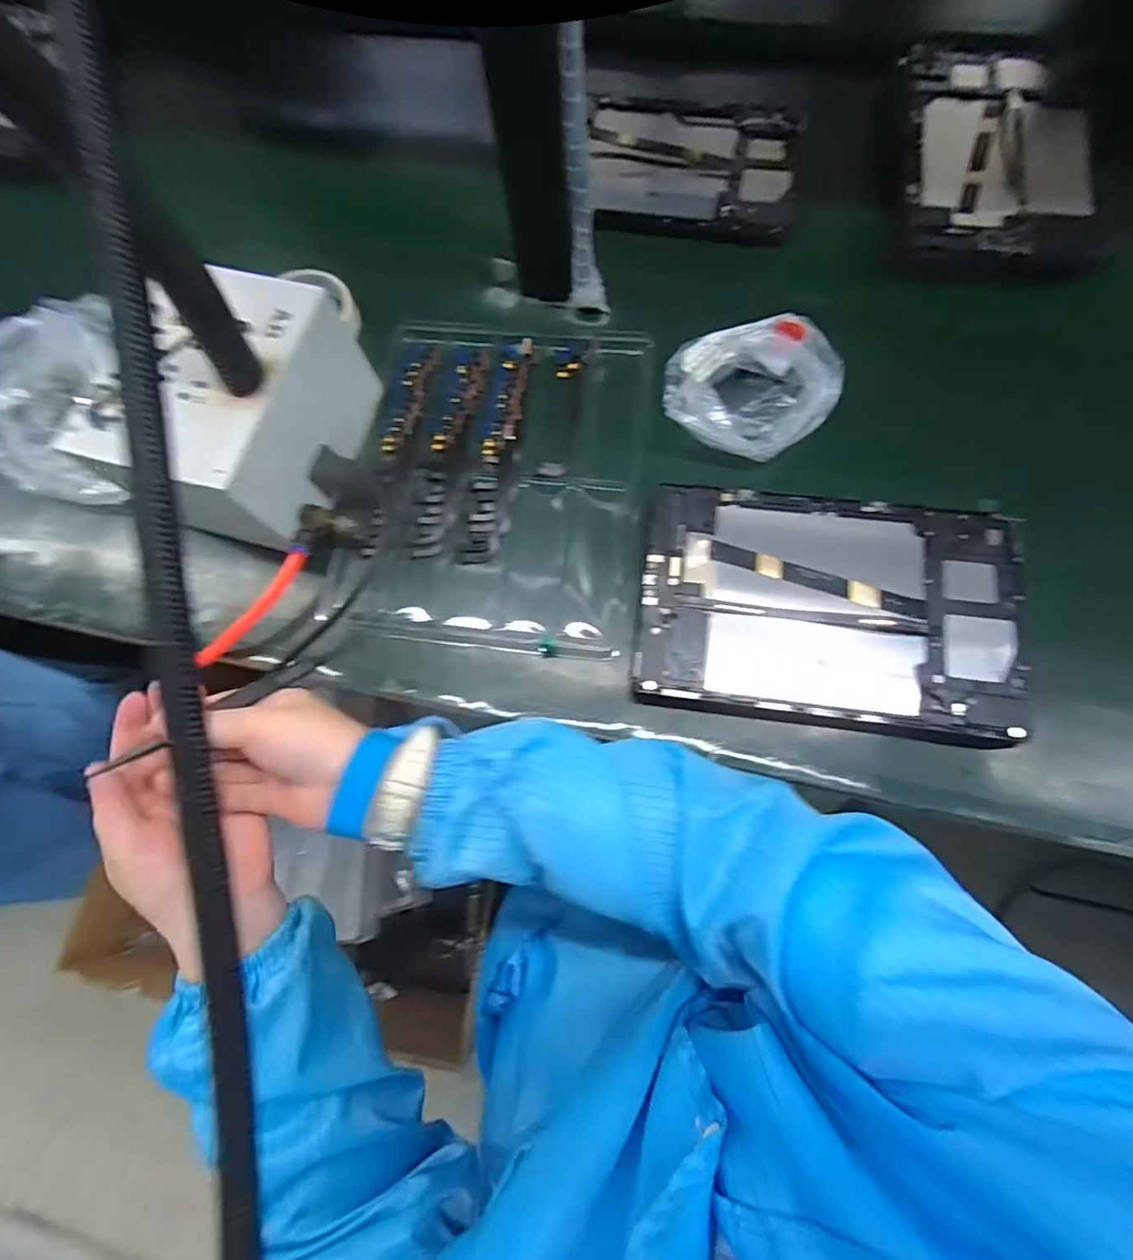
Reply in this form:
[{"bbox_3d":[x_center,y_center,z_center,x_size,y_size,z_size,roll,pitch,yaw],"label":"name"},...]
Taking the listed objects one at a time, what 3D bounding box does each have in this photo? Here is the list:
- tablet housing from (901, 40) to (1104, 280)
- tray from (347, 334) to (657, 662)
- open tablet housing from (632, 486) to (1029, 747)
[{"bbox_3d":[0.367,-0.408,0.478,0.141,0.022,0.272,8,74,5],"label":"tablet housing"},{"bbox_3d":[-0.050,-0.121,0.437,0.210,0.023,0.275,6,74,4],"label":"tray"},{"bbox_3d":[0.172,-0.015,0.374,0.236,0.026,0.157,9,74,5],"label":"open tablet housing"}]

